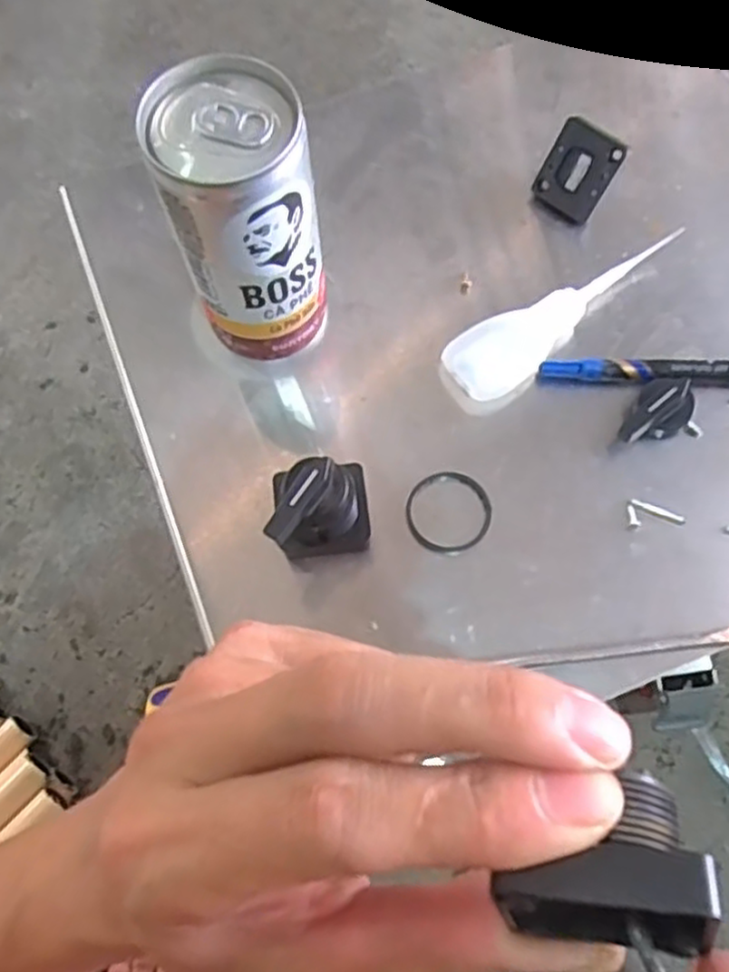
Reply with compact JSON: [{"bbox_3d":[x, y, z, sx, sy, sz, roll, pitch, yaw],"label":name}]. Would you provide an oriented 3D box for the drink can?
[{"bbox_3d":[-0.043,-0.095,0.267,0.050,0.106,0.046,0,71,1],"label":"drink can"}]

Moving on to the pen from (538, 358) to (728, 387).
[{"bbox_3d":[0.145,-0.047,0.301,0.136,0.013,0.012,1,71,1],"label":"pen"}]

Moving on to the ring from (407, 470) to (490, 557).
[{"bbox_3d":[0.035,0.010,0.289,0.034,0.004,0.036,0,71,1],"label":"ring"}]

